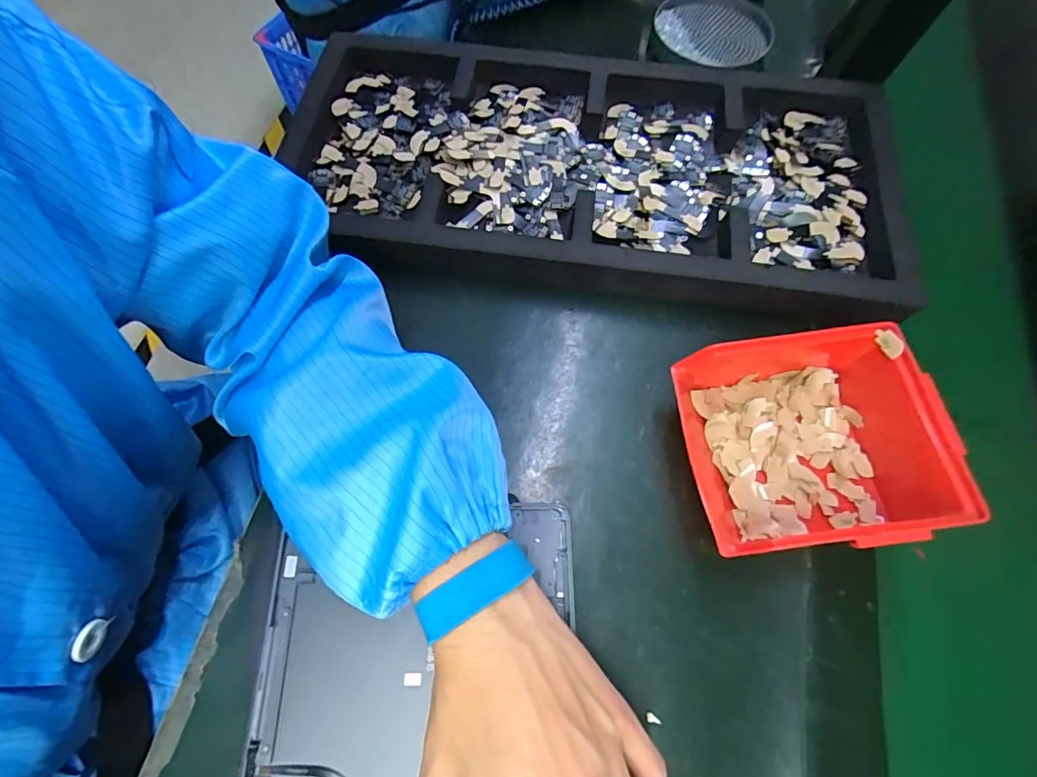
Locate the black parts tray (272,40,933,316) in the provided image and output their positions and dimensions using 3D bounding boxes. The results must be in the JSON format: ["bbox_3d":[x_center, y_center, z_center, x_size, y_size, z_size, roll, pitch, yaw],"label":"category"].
[{"bbox_3d":[0.050,-0.179,0.394,0.496,0.038,0.238,8,69,2],"label":"black parts tray"}]

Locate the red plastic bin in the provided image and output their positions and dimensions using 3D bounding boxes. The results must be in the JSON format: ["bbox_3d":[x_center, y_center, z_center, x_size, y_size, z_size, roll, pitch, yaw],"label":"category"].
[{"bbox_3d":[0.180,0.033,0.294,0.146,0.070,0.118,-7,69,-4],"label":"red plastic bin"}]

